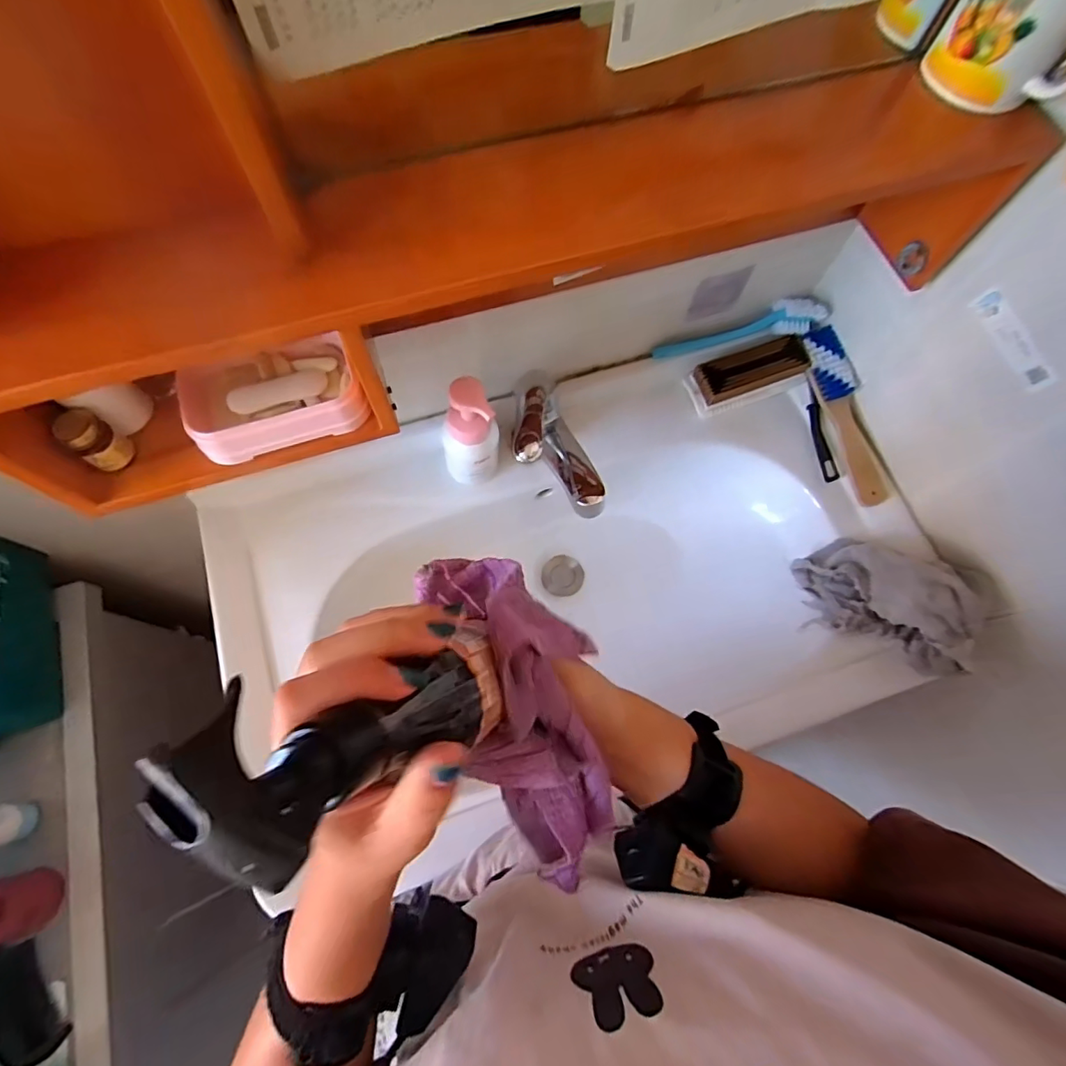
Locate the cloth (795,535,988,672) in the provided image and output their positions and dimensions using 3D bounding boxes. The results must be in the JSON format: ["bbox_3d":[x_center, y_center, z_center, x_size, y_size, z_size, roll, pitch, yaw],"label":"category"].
[{"bbox_3d":[0.398,0.074,0.596,0.176,0.055,0.118,20,91,44],"label":"cloth"}]

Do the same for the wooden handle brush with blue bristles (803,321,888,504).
[{"bbox_3d":[0.396,-0.149,0.660,0.046,0.033,0.231,-16,86,-7],"label":"wooden handle brush with blue bristles"}]

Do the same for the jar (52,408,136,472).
[{"bbox_3d":[-0.329,-0.070,0.391,0.026,0.046,0.029,38,74,12],"label":"jar"}]

